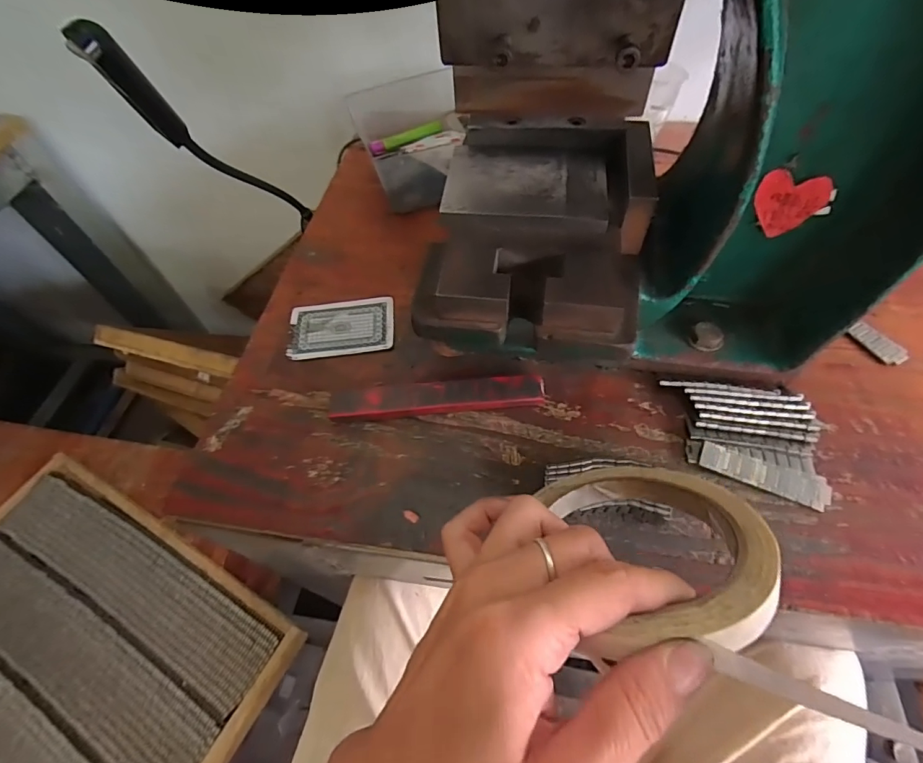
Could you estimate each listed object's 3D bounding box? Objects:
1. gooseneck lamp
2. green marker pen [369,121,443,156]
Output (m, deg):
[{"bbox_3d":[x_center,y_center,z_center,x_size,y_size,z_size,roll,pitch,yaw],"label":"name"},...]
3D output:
[{"bbox_3d":[-0.183,-0.174,0.365,0.023,0.279,0.027,-1,93,4],"label":"gooseneck lamp"},{"bbox_3d":[-0.057,-0.257,0.486,0.082,0.009,0.013,-30,60,-15],"label":"green marker pen"}]

